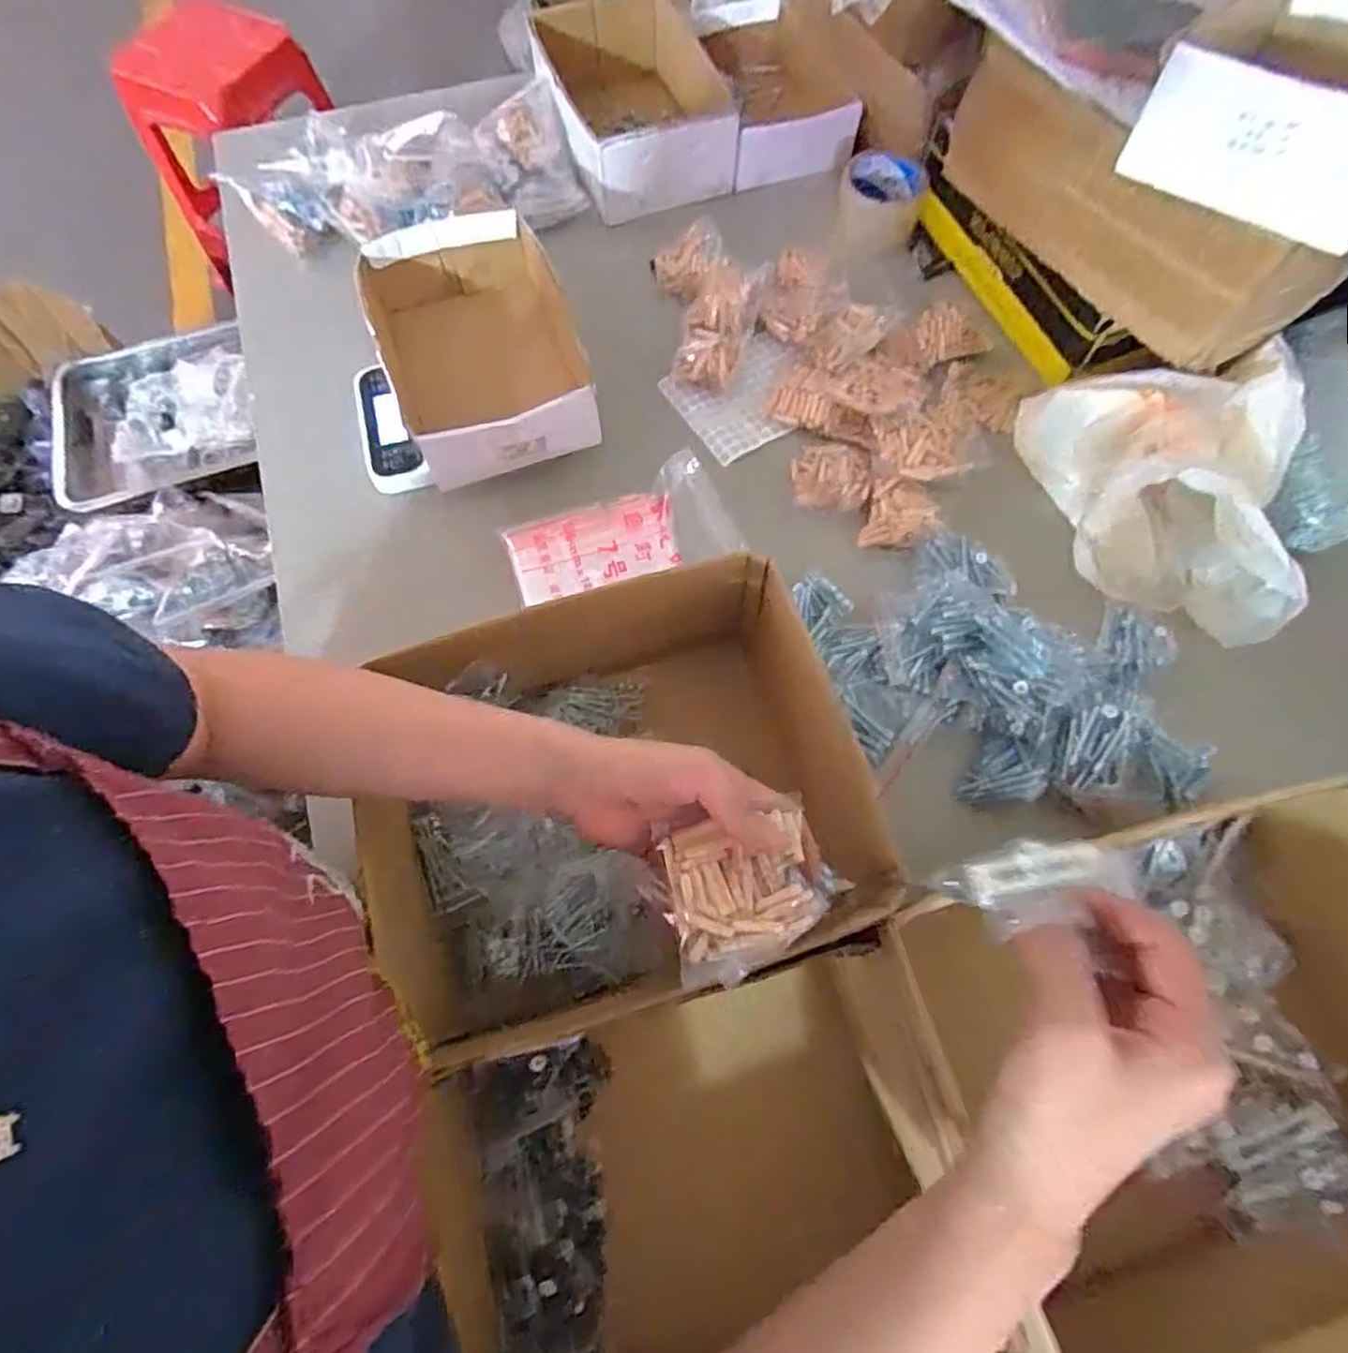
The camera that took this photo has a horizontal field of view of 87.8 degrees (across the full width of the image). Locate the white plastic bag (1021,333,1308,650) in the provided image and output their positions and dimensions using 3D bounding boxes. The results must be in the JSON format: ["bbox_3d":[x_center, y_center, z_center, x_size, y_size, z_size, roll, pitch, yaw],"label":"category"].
[{"bbox_3d":[0.404,-0.167,0.587,0.181,0.144,0.237,9,69,5],"label":"white plastic bag"}]

